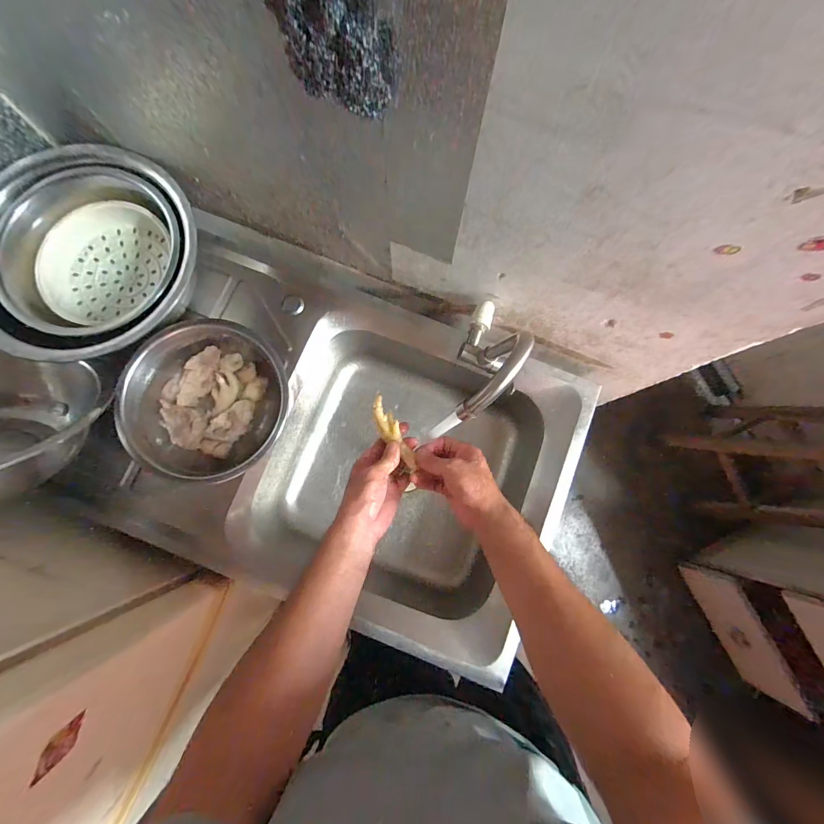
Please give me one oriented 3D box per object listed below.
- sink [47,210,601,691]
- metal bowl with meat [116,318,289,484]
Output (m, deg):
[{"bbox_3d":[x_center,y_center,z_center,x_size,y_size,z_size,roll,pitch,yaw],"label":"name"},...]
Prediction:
[{"bbox_3d":[-0.097,0.055,0.666,0.678,0.217,0.524,21,81,2],"label":"sink"},{"bbox_3d":[-0.298,-0.016,0.551,0.224,0.062,0.239,28,81,3],"label":"metal bowl with meat"}]

